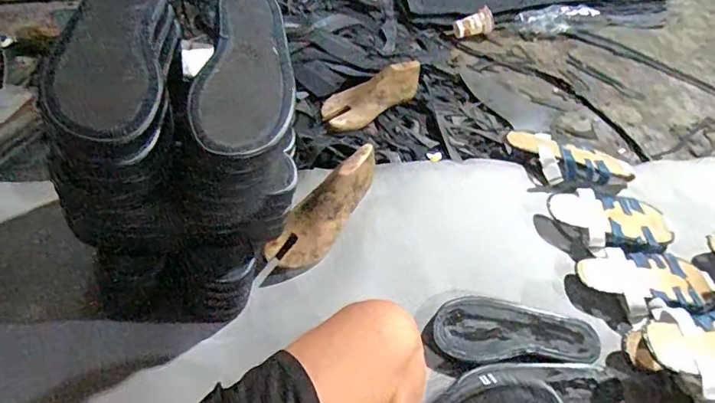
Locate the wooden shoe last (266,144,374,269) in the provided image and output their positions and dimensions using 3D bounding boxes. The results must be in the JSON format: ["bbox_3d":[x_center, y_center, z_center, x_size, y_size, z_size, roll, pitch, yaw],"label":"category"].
[{"bbox_3d":[-0.044,0.012,0.762,0.063,0.080,0.224,33,73,22],"label":"wooden shoe last"}]

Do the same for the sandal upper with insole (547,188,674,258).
[{"bbox_3d":[0.440,0.033,0.844,0.222,0.037,0.122,0,53,-5],"label":"sandal upper with insole"}]

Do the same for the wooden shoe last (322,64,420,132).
[{"bbox_3d":[0.029,-0.210,0.944,0.231,0.062,0.078,-34,63,-26],"label":"wooden shoe last"}]

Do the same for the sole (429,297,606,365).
[{"bbox_3d":[0.223,0.182,0.705,0.228,0.025,0.096,1,53,-4],"label":"sole"}]

